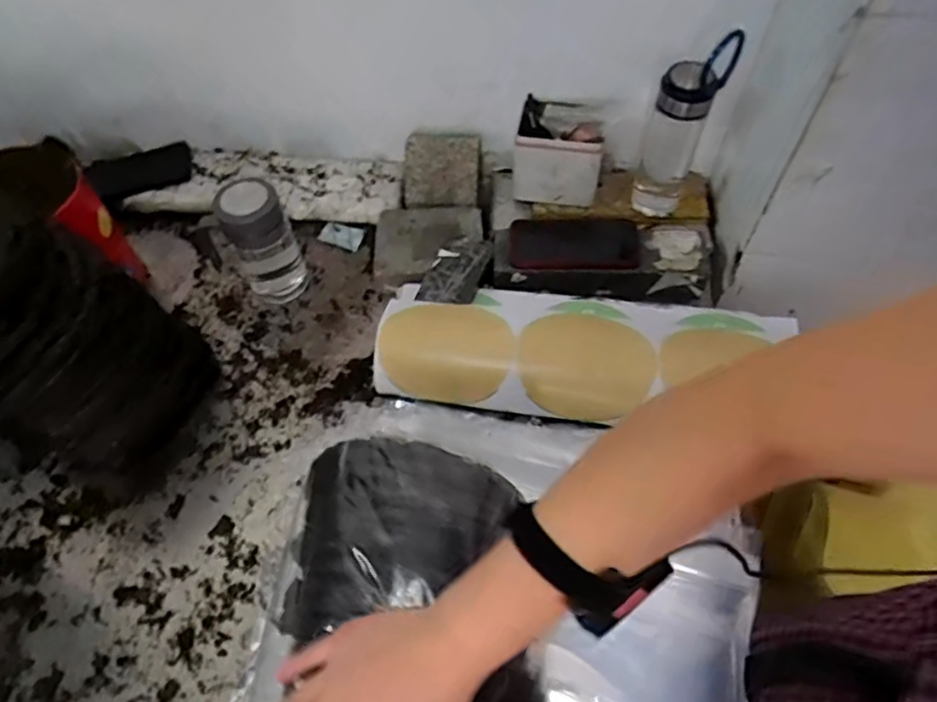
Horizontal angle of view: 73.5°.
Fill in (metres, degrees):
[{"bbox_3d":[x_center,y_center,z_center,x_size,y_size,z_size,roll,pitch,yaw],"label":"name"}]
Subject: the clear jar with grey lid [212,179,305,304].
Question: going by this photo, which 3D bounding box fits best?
[{"bbox_3d":[-0.260,-0.135,0.804,0.071,0.177,0.081,-27,60,-16],"label":"clear jar with grey lid"}]

